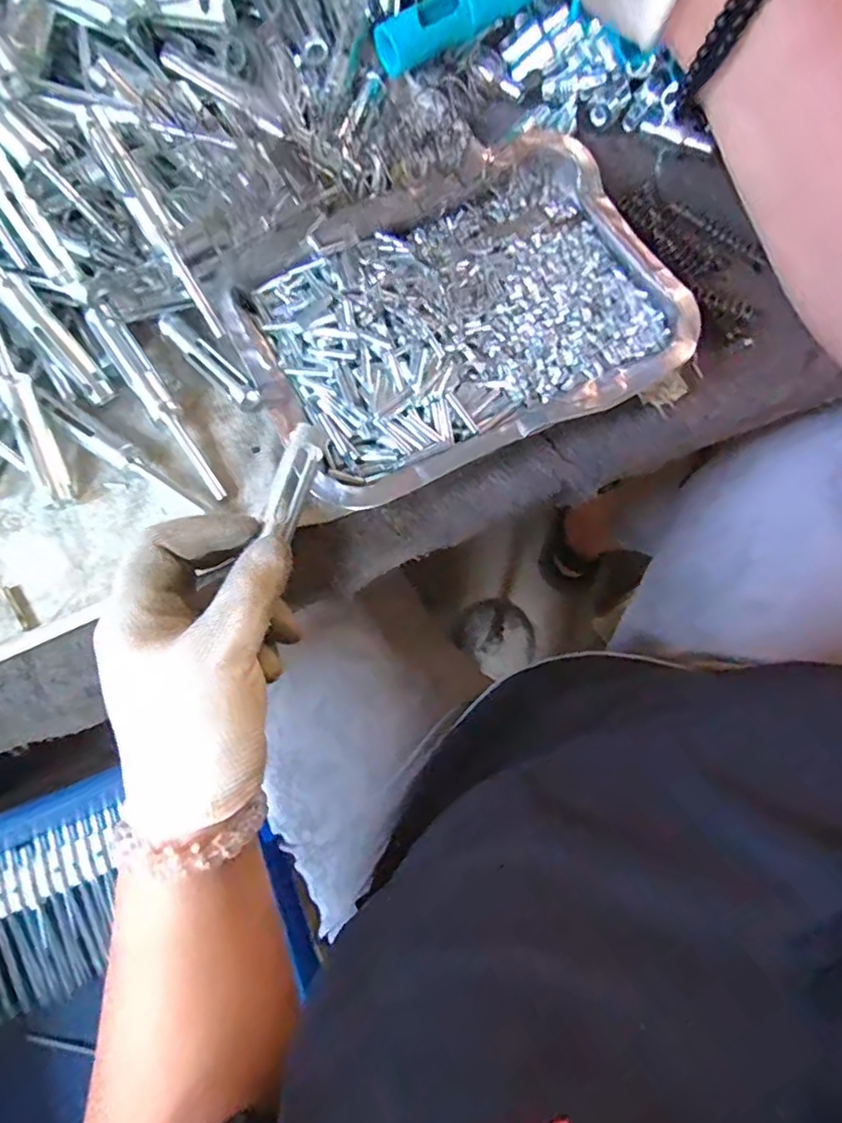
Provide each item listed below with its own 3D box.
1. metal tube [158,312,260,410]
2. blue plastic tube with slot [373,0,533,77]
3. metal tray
[{"bbox_3d":[-0.129,-0.121,0.358,0.015,0.015,0.080,-44,80,-13],"label":"metal tube"},{"bbox_3d":[0.029,-0.385,0.416,0.131,0.036,0.025,-31,77,-10],"label":"blue plastic tube with slot"},{"bbox_3d":[0.021,-0.149,0.356,0.244,0.033,0.179,-25,76,-9],"label":"metal tray"}]

